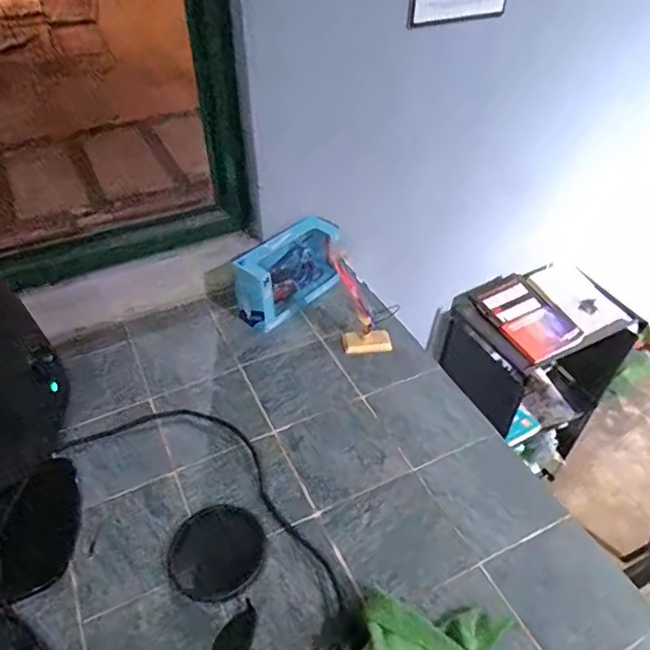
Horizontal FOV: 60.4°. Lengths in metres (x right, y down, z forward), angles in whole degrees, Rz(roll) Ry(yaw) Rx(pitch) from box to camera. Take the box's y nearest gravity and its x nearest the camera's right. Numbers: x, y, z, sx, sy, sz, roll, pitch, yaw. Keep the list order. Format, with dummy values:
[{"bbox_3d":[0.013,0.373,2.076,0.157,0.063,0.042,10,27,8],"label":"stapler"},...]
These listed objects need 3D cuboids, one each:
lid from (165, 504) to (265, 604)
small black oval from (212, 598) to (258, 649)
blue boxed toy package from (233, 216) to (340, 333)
[{"bbox_3d":[-0.131,0.275,0.680,0.114,0.011,0.118,0,41,0],"label":"lid"},{"bbox_3d":[-0.098,0.346,0.611,0.034,0.008,0.077,23,45,23],"label":"small black oval"},{"bbox_3d":[-0.060,-0.097,1.014,0.083,0.127,0.221,31,49,31],"label":"blue boxed toy package"}]

